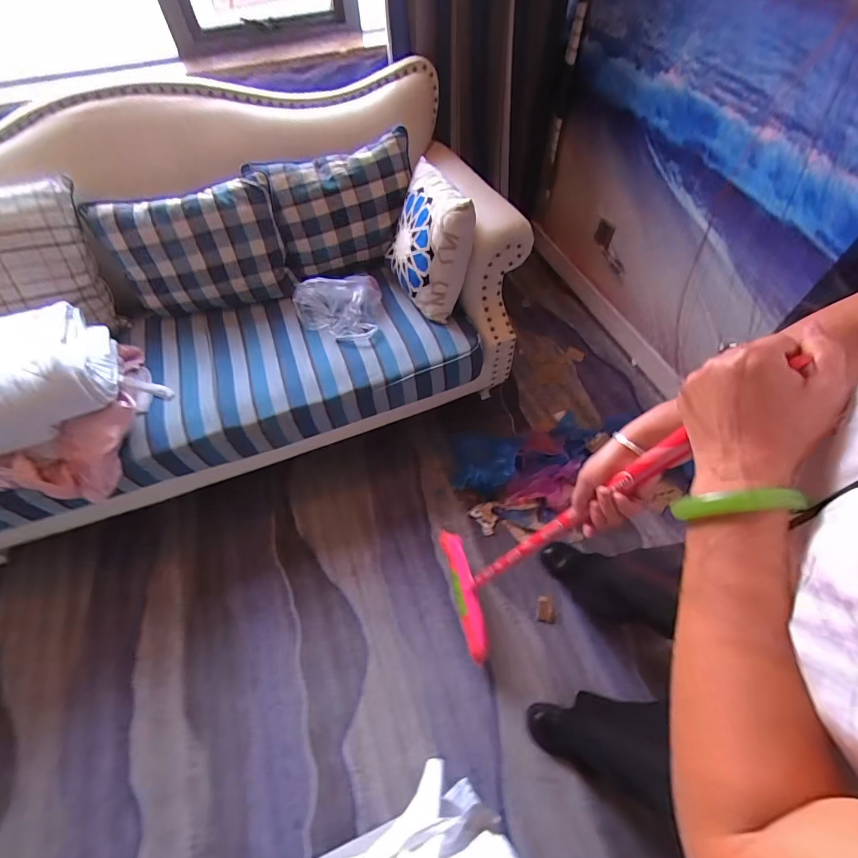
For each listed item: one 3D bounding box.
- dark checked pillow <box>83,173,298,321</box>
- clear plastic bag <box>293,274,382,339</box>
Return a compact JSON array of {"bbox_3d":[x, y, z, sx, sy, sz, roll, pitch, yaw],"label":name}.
[{"bbox_3d":[-0.676,-0.520,1.217,0.480,0.296,0.125,-11,57,-6],"label":"dark checked pillow"},{"bbox_3d":[-0.273,-0.375,1.243,0.263,0.110,0.204,-12,57,-6],"label":"clear plastic bag"}]

